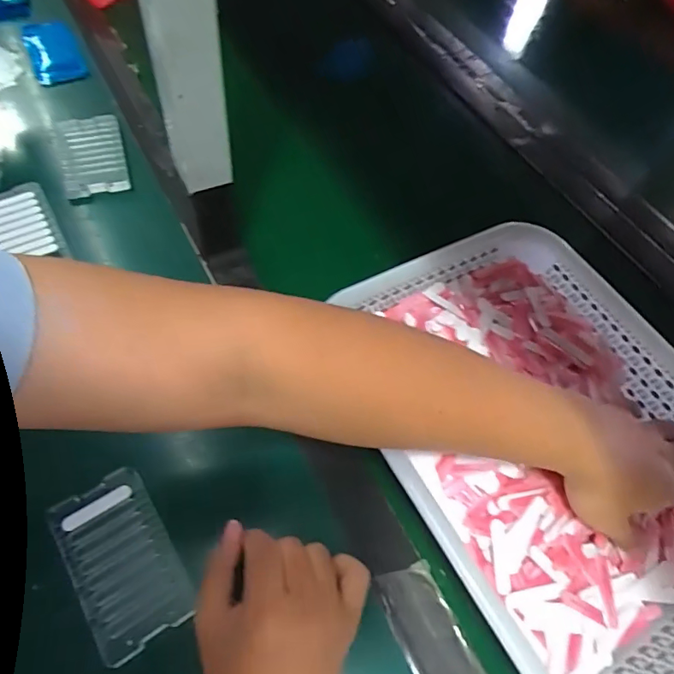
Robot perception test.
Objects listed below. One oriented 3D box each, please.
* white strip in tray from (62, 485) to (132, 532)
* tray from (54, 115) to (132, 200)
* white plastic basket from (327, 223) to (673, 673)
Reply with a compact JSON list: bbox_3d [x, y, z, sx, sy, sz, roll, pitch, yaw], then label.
[{"bbox_3d":[-0.182,0.130,0.386,0.052,0.004,0.010,-30,65,-18],"label":"white strip in tray"},{"bbox_3d":[-0.282,-0.209,0.585,0.070,0.017,0.116,-13,60,-14],"label":"tray"},{"bbox_3d":[0.169,0.081,0.414,0.260,0.078,0.353,-26,64,-16],"label":"white plastic basket"}]

